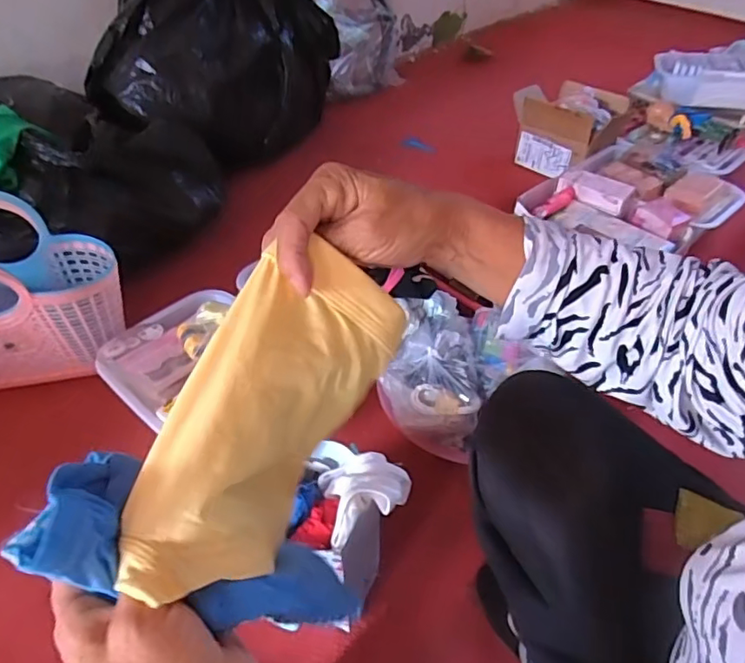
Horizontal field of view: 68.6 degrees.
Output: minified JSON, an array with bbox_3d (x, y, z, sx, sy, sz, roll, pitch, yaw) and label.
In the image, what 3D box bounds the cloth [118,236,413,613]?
[{"bbox_3d":[-0.053,0.046,0.309,0.067,0.114,0.201,-14,42,54],"label":"cloth"}]

